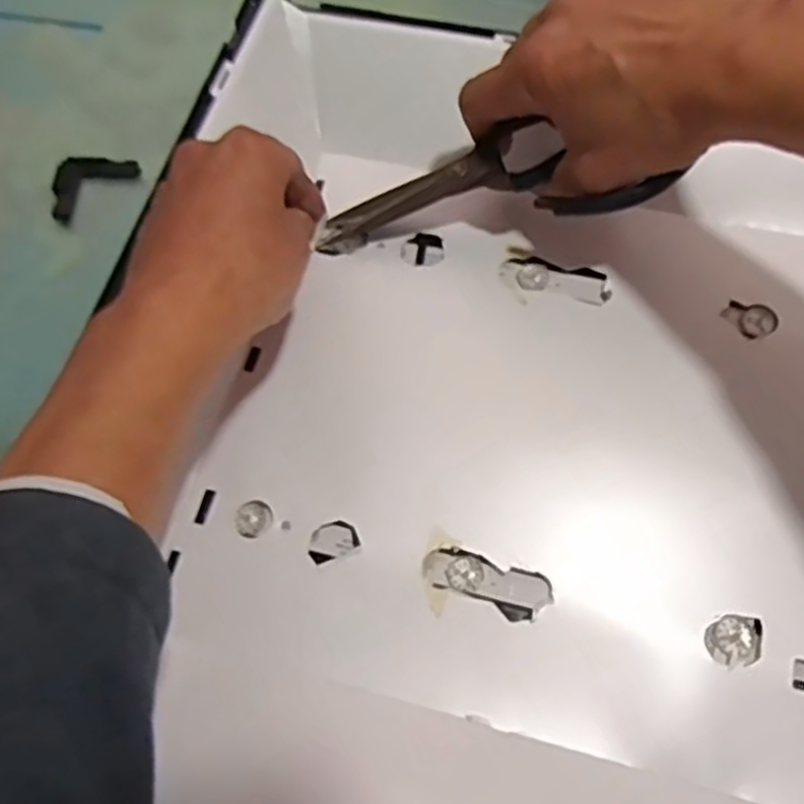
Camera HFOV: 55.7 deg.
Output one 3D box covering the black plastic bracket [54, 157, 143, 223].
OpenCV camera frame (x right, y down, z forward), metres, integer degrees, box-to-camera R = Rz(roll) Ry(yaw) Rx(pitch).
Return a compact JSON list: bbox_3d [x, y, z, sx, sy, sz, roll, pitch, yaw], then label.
[{"bbox_3d":[-0.182,-0.129,0.440,0.055,0.007,0.031,-43,73,-14],"label":"black plastic bracket"}]

